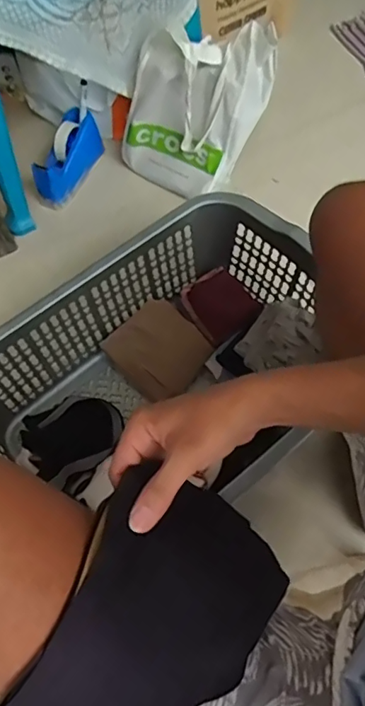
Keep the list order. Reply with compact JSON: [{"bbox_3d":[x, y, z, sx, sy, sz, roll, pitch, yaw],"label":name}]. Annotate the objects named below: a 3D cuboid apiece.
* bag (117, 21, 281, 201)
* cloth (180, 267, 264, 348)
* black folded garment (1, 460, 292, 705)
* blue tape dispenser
[{"bbox_3d":[0.019,-0.463,1.020,0.237,0.338,0.086,23,45,-3],"label":"bag"},{"bbox_3d":[0.070,-0.092,0.981,0.118,0.027,0.125,-35,68,-13],"label":"cloth"},{"bbox_3d":[-0.011,0.197,0.362,0.152,0.070,0.210,23,68,13],"label":"black folded garment"},{"bbox_3d":[-0.243,-0.413,1.123,0.069,0.096,0.186,26,69,14],"label":"blue tape dispenser"}]

